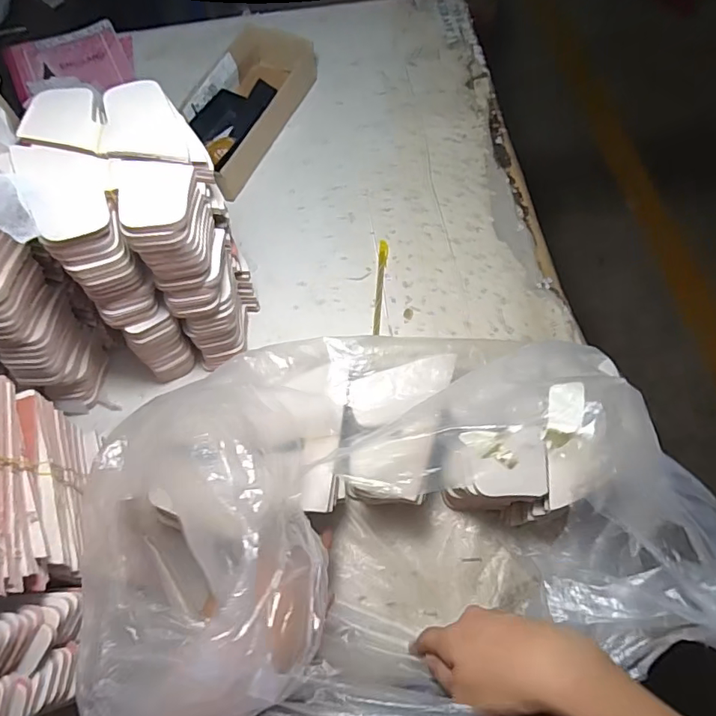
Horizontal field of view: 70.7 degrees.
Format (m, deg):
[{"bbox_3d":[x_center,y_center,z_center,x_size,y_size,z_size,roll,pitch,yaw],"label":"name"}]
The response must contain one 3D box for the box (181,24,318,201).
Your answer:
[{"bbox_3d":[-0.168,-0.373,0.746,0.119,0.060,0.273,22,70,11],"label":"box"}]

